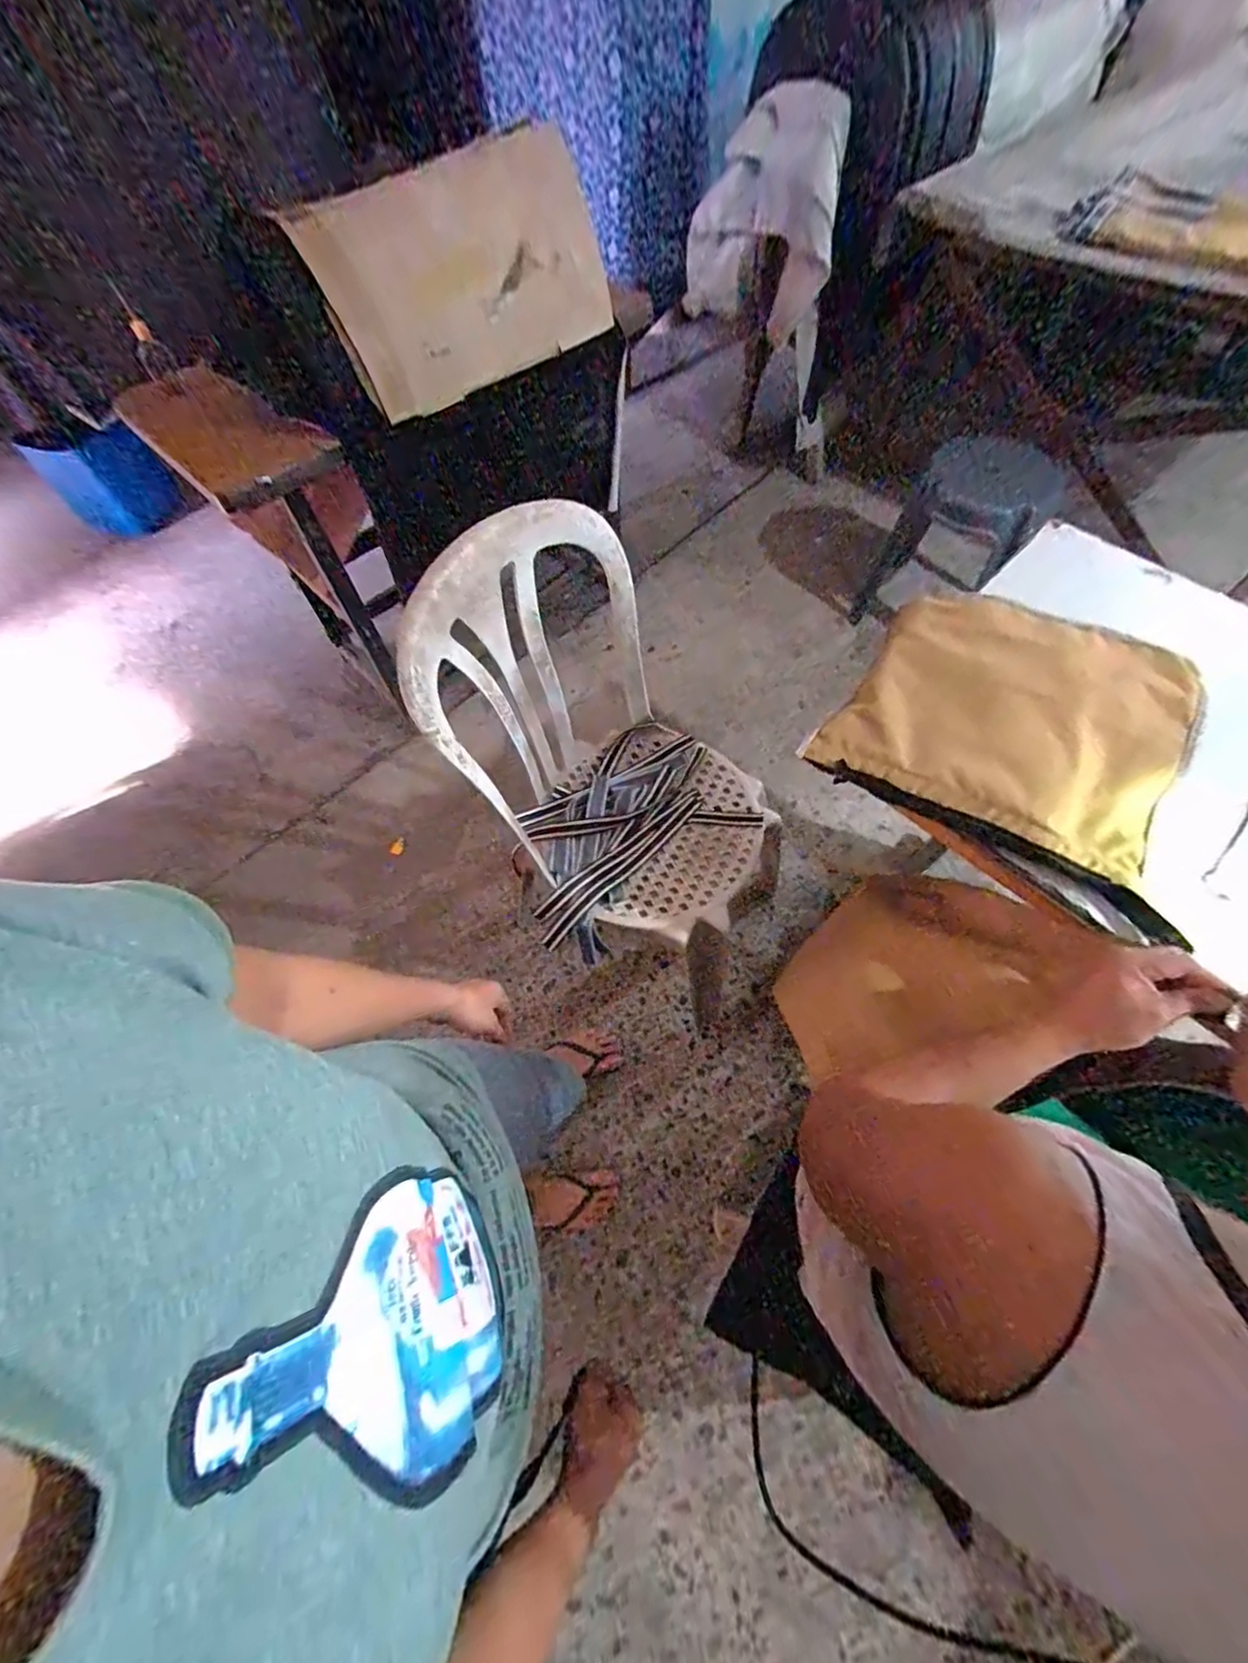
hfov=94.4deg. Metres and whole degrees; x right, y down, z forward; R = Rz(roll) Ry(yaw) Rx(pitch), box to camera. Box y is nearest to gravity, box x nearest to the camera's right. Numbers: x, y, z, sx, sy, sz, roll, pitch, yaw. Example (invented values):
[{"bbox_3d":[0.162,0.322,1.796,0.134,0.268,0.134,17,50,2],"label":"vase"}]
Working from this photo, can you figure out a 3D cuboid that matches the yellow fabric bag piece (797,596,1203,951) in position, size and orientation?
[{"bbox_3d":[0.453,-0.128,0.666,0.361,0.068,0.387,33,68,16],"label":"yellow fabric bag piece"}]

